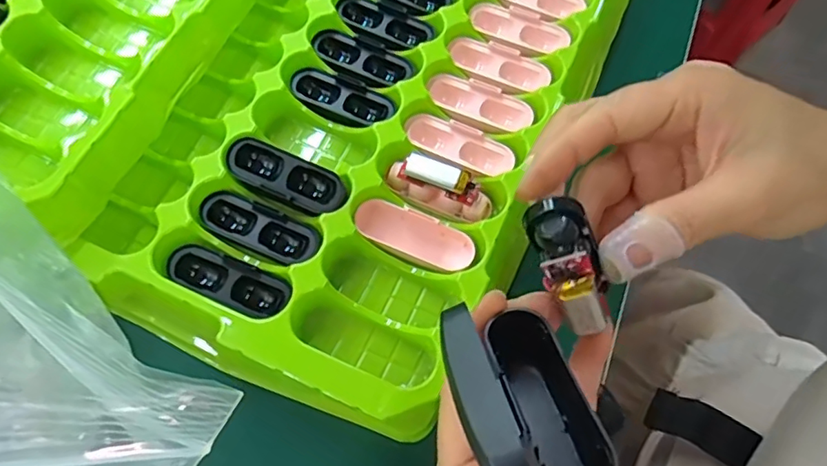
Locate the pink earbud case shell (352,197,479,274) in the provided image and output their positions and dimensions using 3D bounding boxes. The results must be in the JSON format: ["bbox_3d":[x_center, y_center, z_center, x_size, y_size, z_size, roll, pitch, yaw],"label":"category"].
[{"bbox_3d":[0.000,0.002,0.295,0.065,0.017,0.023,21,68,6],"label":"pink earbud case shell"}]

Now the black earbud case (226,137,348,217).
[{"bbox_3d":[-0.067,-0.028,0.293,0.065,0.018,0.023,23,68,7],"label":"black earbud case"}]

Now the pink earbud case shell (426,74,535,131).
[{"bbox_3d":[0.039,-0.078,0.329,0.064,0.009,0.024,19,68,5],"label":"pink earbud case shell"}]

